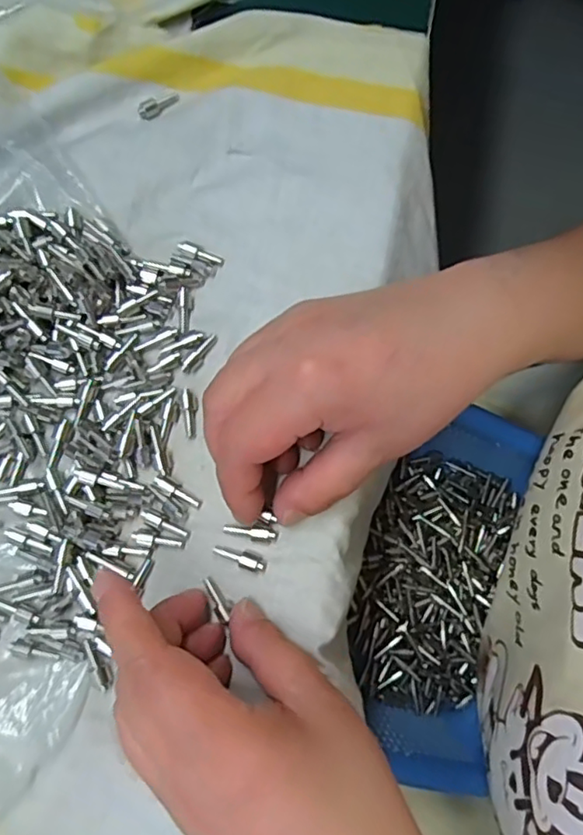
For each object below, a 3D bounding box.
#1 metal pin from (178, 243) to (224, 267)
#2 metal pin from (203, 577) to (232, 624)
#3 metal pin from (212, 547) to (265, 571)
[{"bbox_3d":[-0.045,-0.080,0.293,0.023,0.004,0.007,23,79,7],"label":"metal pin"},{"bbox_3d":[-0.032,0.077,0.257,0.006,0.004,0.020,-28,72,-5],"label":"metal pin"},{"bbox_3d":[-0.023,0.060,0.260,0.022,0.005,0.007,23,79,7],"label":"metal pin"}]

